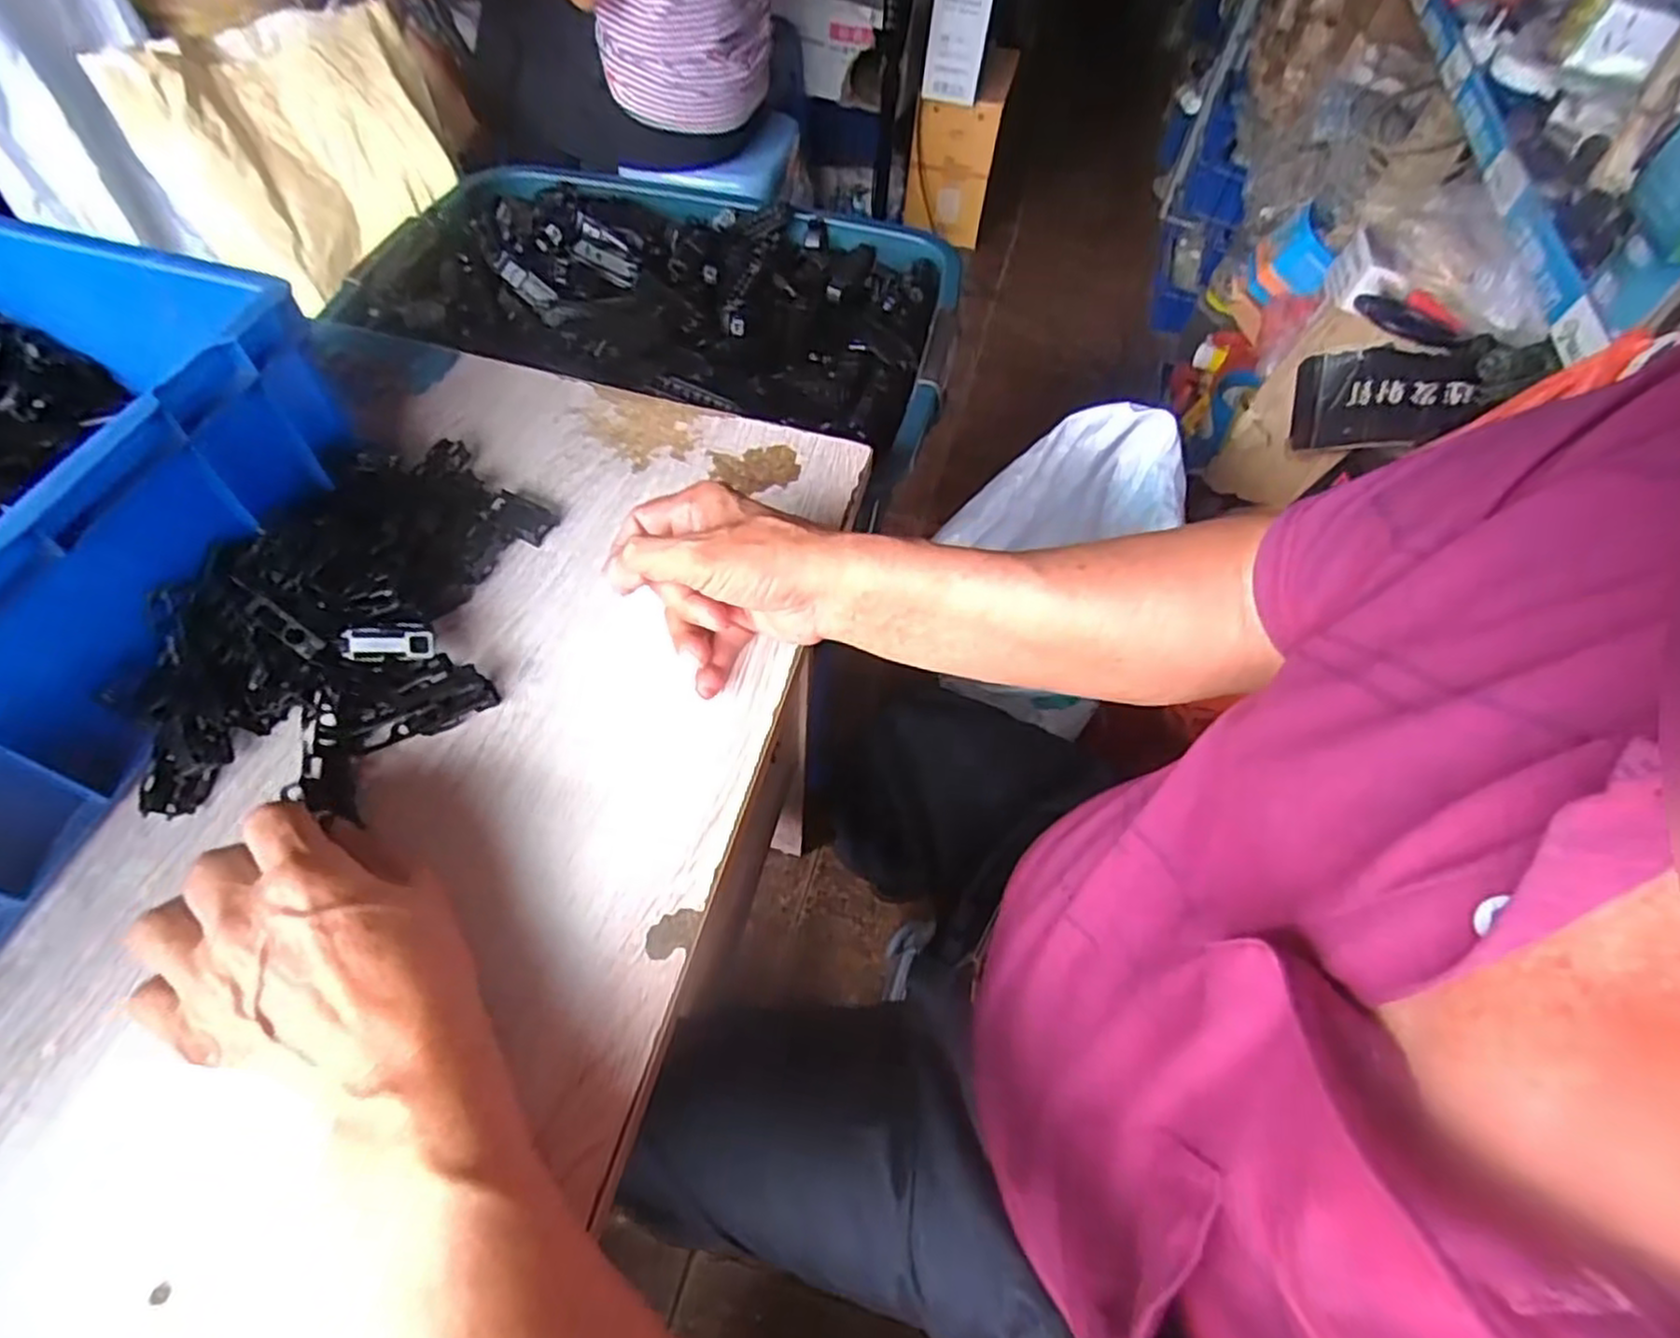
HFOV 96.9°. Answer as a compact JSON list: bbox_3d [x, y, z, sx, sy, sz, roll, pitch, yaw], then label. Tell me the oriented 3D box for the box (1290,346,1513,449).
[{"bbox_3d":[0.531,-0.263,0.721,0.028,0.091,0.163,5,8,-44],"label":"box"}]

